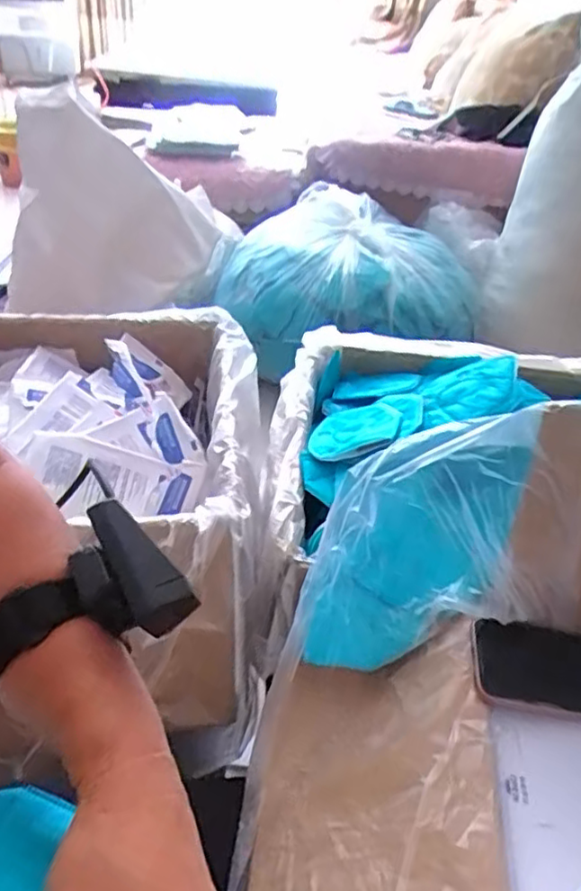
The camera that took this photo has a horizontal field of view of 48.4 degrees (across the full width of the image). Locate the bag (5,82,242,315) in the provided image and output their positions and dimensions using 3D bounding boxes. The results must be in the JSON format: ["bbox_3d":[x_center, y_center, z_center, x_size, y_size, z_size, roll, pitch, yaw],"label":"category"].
[{"bbox_3d":[-0.384,-0.510,1.392,0.477,0.398,0.235,-9,40,-16],"label":"bag"}]

